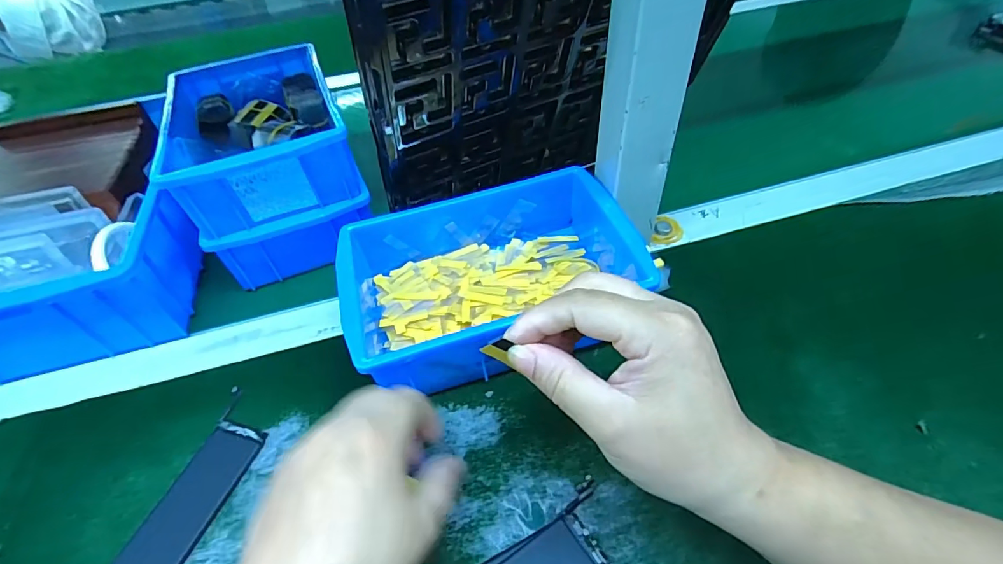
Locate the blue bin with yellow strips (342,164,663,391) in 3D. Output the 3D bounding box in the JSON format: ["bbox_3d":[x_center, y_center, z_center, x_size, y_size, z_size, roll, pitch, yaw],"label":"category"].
[{"bbox_3d":[-0.008,-0.001,0.348,0.201,0.070,0.137,-17,47,-11],"label":"blue bin with yellow strips"}]

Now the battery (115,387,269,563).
[{"bbox_3d":[-0.184,0.124,0.291,0.041,0.004,0.115,9,48,14],"label":"battery"}]

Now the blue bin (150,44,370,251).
[{"bbox_3d":[-0.206,-0.125,0.418,0.126,0.078,0.200,-18,48,-12],"label":"blue bin"}]

